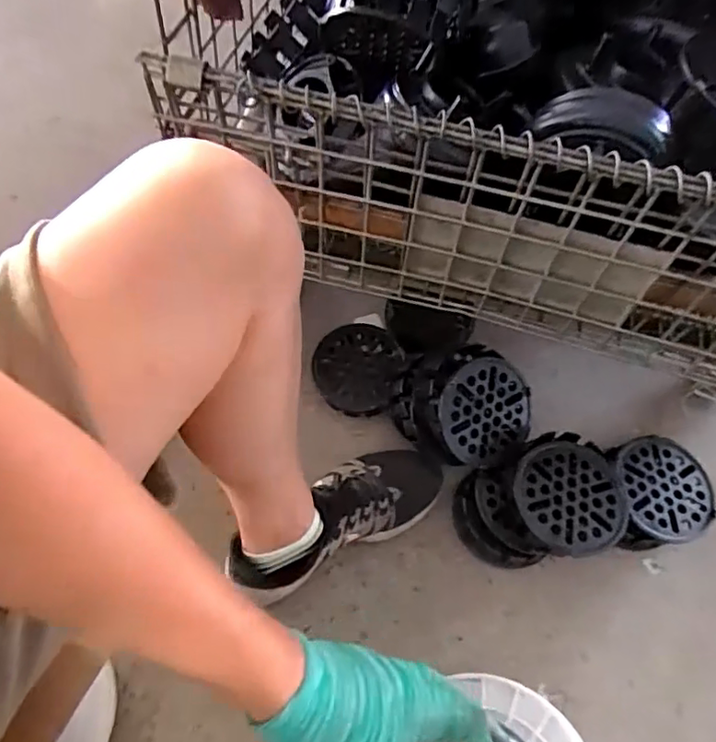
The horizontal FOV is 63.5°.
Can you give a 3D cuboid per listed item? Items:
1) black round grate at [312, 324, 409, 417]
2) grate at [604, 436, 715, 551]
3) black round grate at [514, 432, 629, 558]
[{"bbox_3d":[0.004,-0.006,0.821,0.131,0.038,0.134,23,69,15],"label":"black round grate"},{"bbox_3d":[0.380,0.157,0.747,0.140,0.056,0.133,-15,65,-8],"label":"grate"},{"bbox_3d":[0.253,0.147,0.689,0.129,0.026,0.135,0,64,-1],"label":"black round grate"}]

